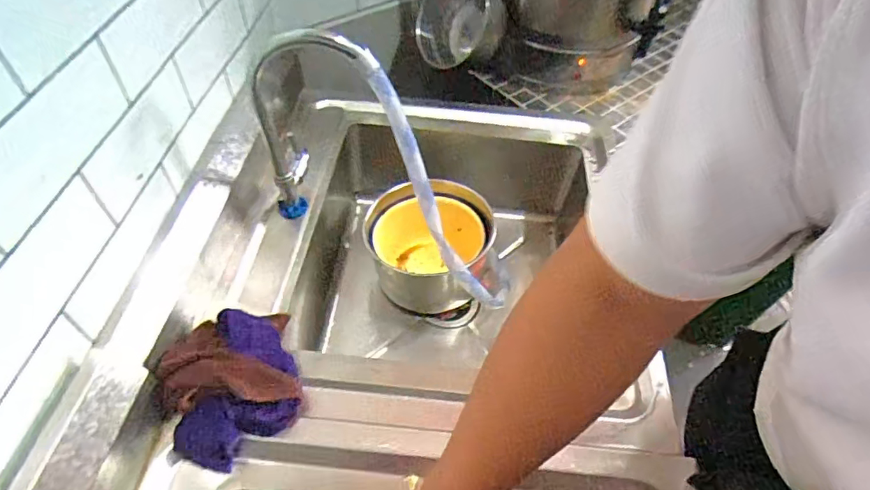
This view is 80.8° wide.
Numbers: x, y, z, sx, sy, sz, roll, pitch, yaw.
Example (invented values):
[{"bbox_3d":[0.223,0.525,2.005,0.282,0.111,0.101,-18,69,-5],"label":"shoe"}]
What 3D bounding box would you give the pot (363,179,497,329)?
[{"bbox_3d":[-0.009,0.002,0.921,0.216,0.141,0.231,1,50,-2],"label":"pot"}]

